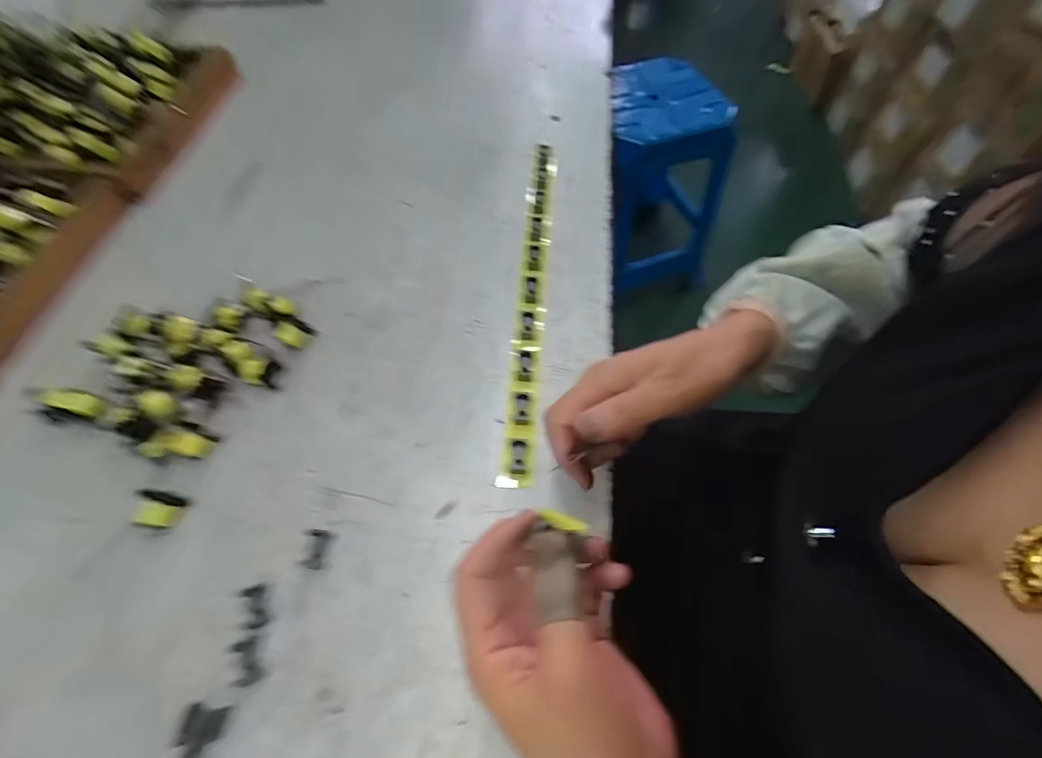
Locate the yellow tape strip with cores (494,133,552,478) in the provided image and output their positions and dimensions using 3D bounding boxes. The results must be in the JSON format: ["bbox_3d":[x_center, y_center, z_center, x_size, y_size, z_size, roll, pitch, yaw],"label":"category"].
[{"bbox_3d":[0.011,-0.081,0.389,0.023,0.012,0.344,5,61,1],"label":"yellow tape strip with cores"}]

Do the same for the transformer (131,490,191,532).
[{"bbox_3d":[-0.230,0.083,0.292,0.021,0.018,0.022,13,61,5],"label":"transformer"}]

